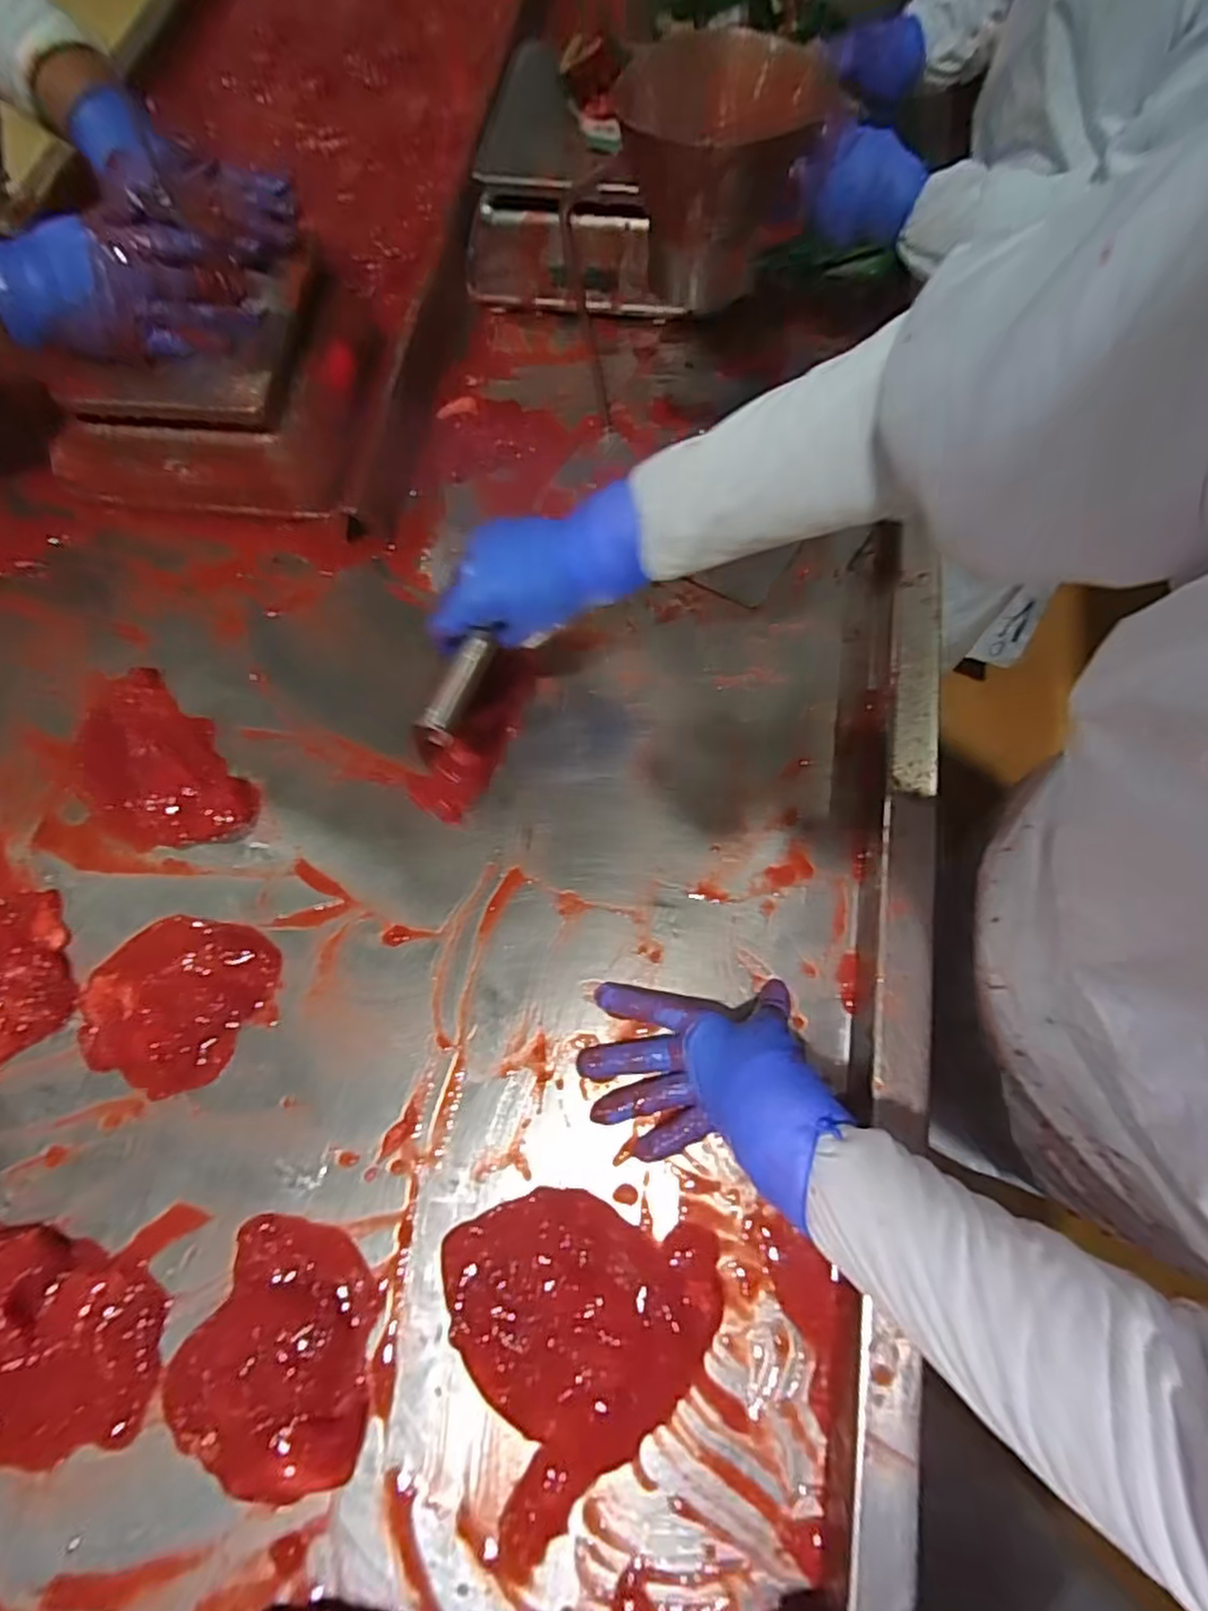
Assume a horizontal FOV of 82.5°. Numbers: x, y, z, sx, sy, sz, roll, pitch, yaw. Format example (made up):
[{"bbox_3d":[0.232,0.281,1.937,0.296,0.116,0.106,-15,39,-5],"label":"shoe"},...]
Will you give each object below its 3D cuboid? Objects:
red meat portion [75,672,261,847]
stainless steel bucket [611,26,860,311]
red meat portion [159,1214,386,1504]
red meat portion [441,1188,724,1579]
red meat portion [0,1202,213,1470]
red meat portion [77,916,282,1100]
[{"bbox_3d":[-0.397,-0.037,0.604,0.115,0.019,0.196,-35,73,-10],"label":"red meat portion"},{"bbox_3d":[0.083,-0.437,0.481,0.131,0.112,0.142,-5,70,1],"label":"stainless steel bucket"},{"bbox_3d":[-0.212,0.365,0.456,0.132,0.014,0.145,-1,71,2],"label":"red meat portion"},{"bbox_3d":[-0.006,0.345,0.447,0.175,0.017,0.179,-21,71,-5],"label":"red meat portion"},{"bbox_3d":[-0.385,0.360,0.464,0.186,0.022,0.140,-5,71,0],"label":"red meat portion"},{"bbox_3d":[-0.334,0.152,0.536,0.146,0.022,0.127,6,71,4],"label":"red meat portion"}]

